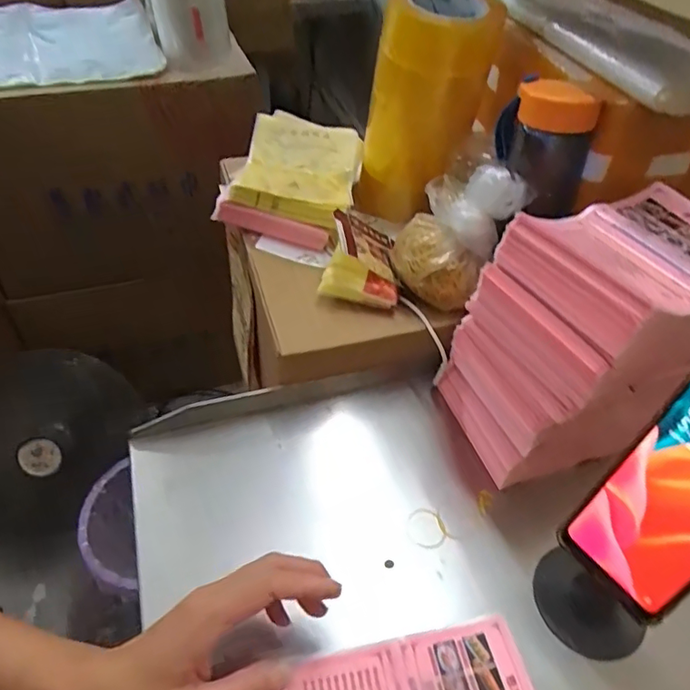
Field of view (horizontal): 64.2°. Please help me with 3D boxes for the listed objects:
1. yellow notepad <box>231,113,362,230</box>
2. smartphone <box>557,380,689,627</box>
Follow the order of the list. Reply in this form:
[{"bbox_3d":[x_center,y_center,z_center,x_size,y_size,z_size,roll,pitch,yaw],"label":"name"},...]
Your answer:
[{"bbox_3d":[-0.050,-0.206,0.638,0.125,0.044,0.168,8,47,3],"label":"yellow notepad"},{"bbox_3d":[0.203,0.098,0.339,0.009,0.158,0.075,-8,43,-45],"label":"smartphone"}]

